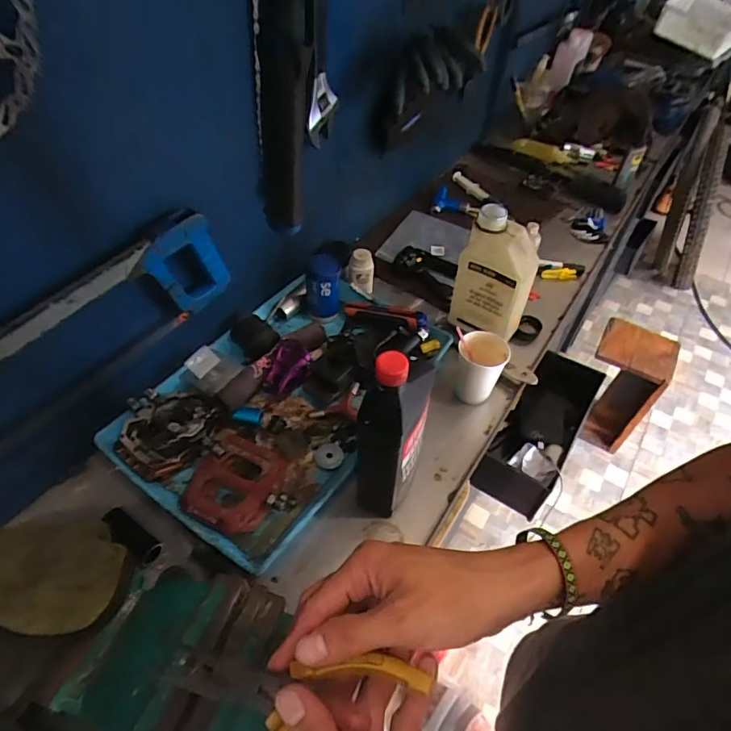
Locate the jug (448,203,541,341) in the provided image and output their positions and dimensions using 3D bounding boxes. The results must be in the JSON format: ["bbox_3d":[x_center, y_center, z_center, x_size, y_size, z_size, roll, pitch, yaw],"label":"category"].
[{"bbox_3d":[0.200,-0.131,0.739,0.068,0.193,0.105,-34,58,-29],"label":"jug"}]

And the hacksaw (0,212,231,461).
[{"bbox_3d":[-0.303,-0.022,0.547,0.044,0.163,0.389,31,54,22],"label":"hacksaw"}]

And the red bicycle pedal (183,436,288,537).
[{"bbox_3d":[-0.162,0.149,0.619,0.103,0.033,0.119,23,51,17],"label":"red bicycle pedal"}]

